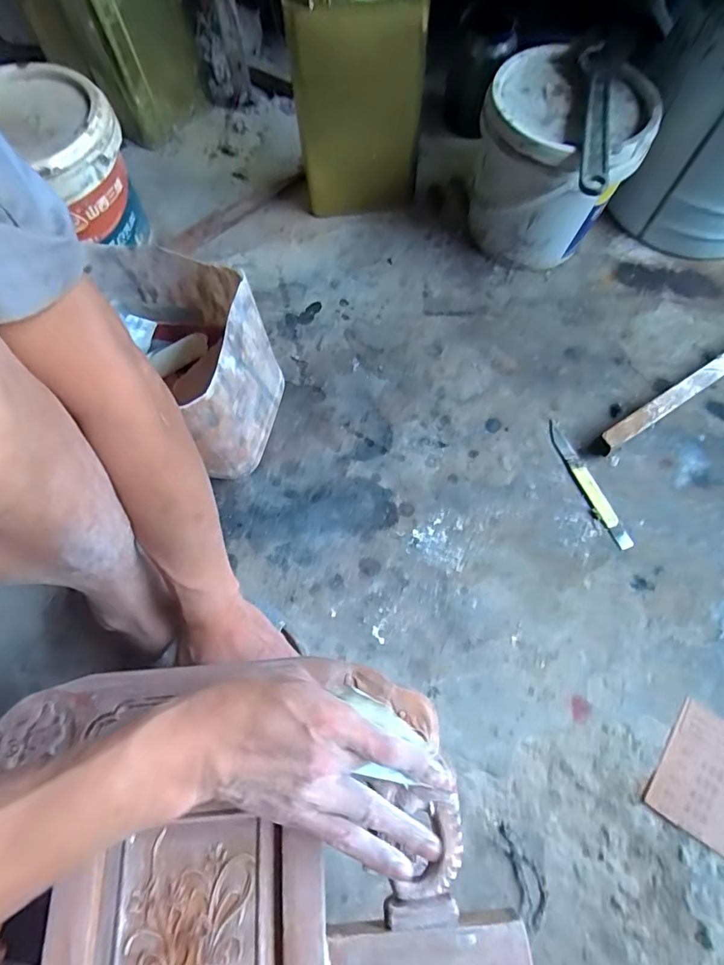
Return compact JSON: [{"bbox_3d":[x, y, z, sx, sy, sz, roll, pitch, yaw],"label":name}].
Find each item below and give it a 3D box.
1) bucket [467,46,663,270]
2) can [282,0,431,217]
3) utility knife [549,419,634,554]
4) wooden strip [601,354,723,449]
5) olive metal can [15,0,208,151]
[{"bbox_3d":[0.246,-0.415,0.661,0.203,0.199,0.169,40,75,13],"label":"bucket"},{"bbox_3d":[-0.007,-0.520,0.662,0.166,0.287,0.116,-5,69,1],"label":"can"},{"bbox_3d":[0.281,0.001,0.596,0.025,0.008,0.175,-23,72,-7],"label":"utility knife"},{"bbox_3d":[0.479,-0.156,0.639,0.422,0.028,0.024,-31,73,-10],"label":"wooden strip"},{"bbox_3d":[-0.412,-0.768,0.754,0.253,0.285,0.184,41,76,16],"label":"olive metal can"}]

